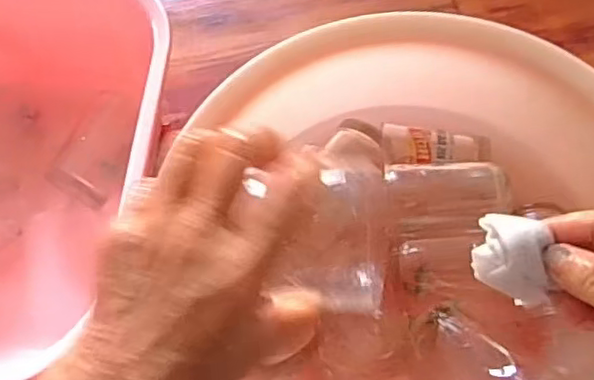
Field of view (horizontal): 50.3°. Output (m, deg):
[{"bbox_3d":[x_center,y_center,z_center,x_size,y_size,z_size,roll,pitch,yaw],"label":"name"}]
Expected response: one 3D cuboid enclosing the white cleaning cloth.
[{"bbox_3d":[0.112,0.035,0.330,0.033,0.027,0.044,-2,65,2],"label":"white cleaning cloth"}]

